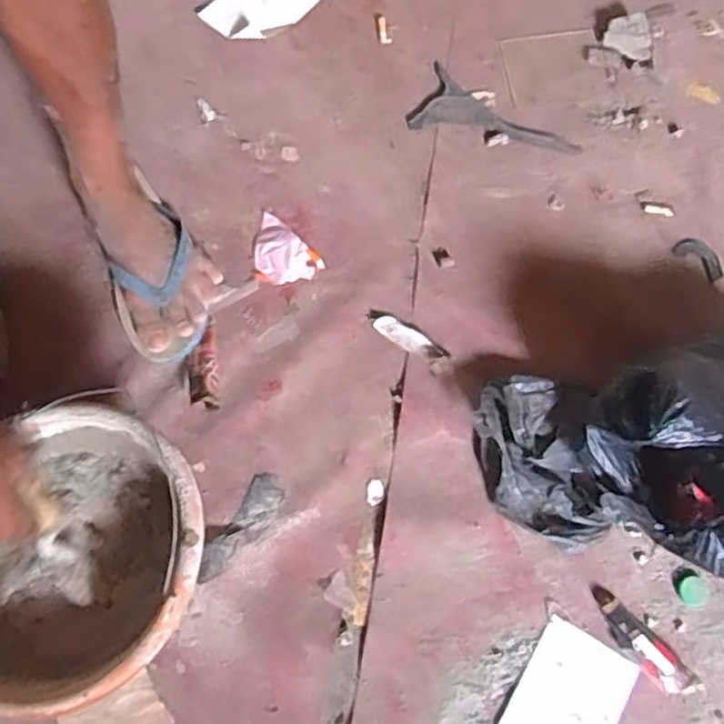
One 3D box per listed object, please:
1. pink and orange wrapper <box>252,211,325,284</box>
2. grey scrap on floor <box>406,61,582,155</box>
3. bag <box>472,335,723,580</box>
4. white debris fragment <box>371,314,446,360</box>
[{"bbox_3d":[-0.104,-0.131,0.866,0.070,0.011,0.100,-42,76,-10],"label":"pink and orange wrapper"},{"bbox_3d":[0.174,-0.311,0.912,0.209,0.006,0.097,20,75,8],"label":"grey scrap on floor"},{"bbox_3d":[0.312,0.104,0.709,0.351,0.150,0.246,-9,73,-1],"label":"bag"},{"bbox_3d":[0.054,-0.029,0.838,0.087,0.004,0.025,29,76,10],"label":"white debris fragment"}]

